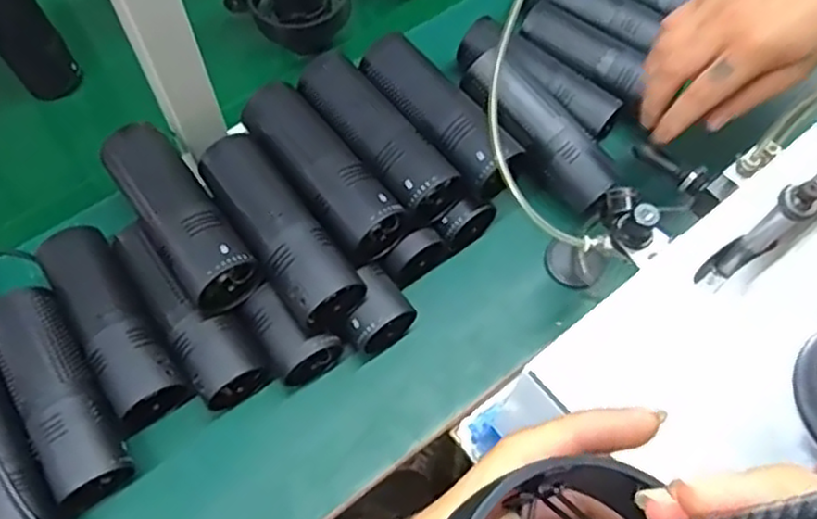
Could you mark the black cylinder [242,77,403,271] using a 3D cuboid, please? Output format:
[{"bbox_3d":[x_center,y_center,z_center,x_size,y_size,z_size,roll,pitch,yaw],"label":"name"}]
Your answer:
[{"bbox_3d":[-0.073,-0.071,0.552,0.051,0.048,0.158,-36,70,-18],"label":"black cylinder"}]

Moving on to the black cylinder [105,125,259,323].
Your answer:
[{"bbox_3d":[-0.177,-0.034,0.532,0.053,0.055,0.153,-34,70,-17],"label":"black cylinder"}]

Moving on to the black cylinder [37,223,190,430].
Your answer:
[{"bbox_3d":[-0.234,0.052,0.547,0.056,0.057,0.167,-32,69,-16],"label":"black cylinder"}]

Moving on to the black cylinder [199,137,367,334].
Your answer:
[{"bbox_3d":[-0.098,-0.021,0.525,0.058,0.051,0.154,-34,70,-17],"label":"black cylinder"}]

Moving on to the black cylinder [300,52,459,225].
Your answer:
[{"bbox_3d":[-0.029,-0.101,0.569,0.062,0.049,0.166,-37,71,-18],"label":"black cylinder"}]

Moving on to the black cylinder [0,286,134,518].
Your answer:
[{"bbox_3d":[-0.259,0.099,0.509,0.061,0.060,0.163,-26,68,-14],"label":"black cylinder"}]

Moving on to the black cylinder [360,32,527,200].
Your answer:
[{"bbox_3d":[0.022,-0.120,0.575,0.053,0.050,0.170,-33,69,-17],"label":"black cylinder"}]

